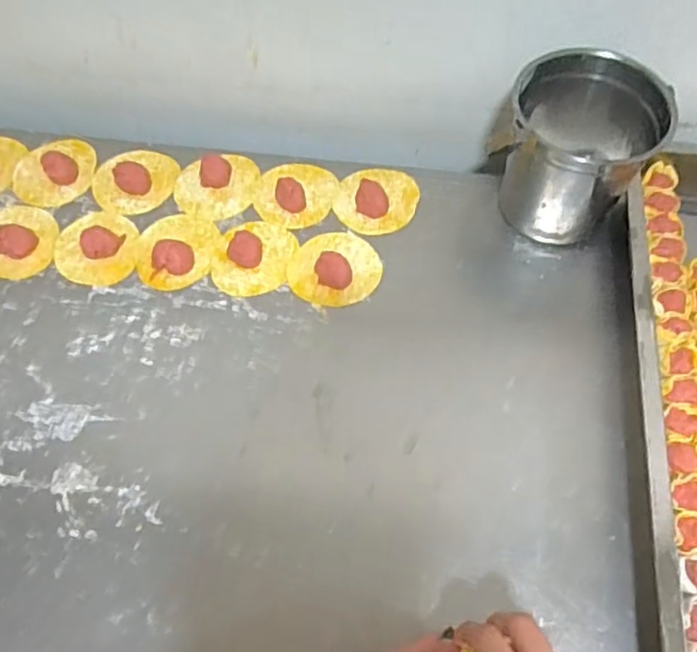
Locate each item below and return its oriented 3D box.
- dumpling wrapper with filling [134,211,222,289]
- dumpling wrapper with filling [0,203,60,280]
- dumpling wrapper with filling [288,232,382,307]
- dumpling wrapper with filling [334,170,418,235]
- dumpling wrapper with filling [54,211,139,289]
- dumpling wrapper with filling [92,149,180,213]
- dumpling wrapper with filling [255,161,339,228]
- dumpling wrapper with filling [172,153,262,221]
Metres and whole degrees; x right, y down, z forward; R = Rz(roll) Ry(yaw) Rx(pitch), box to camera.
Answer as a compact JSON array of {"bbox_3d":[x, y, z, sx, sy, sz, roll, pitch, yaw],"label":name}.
[{"bbox_3d":[-0.167,-0.079,0.617,0.075,0.017,0.089,-2,63,-2],"label":"dumpling wrapper with filling"},{"bbox_3d":[-0.327,-0.086,0.624,0.083,0.020,0.080,0,63,-1],"label":"dumpling wrapper with filling"},{"bbox_3d":[-0.013,-0.058,0.609,0.082,0.015,0.082,0,63,-1],"label":"dumpling wrapper with filling"},{"bbox_3d":[0.029,-0.135,0.645,0.082,0.023,0.086,0,63,-1],"label":"dumpling wrapper with filling"},{"bbox_3d":[-0.248,-0.079,0.620,0.077,0.011,0.089,-4,63,-3],"label":"dumpling wrapper with filling"},{"bbox_3d":[-0.220,-0.155,0.659,0.088,0.013,0.070,-36,69,-18],"label":"dumpling wrapper with filling"},{"bbox_3d":[-0.054,-0.141,0.651,0.079,0.026,0.087,11,63,4],"label":"dumpling wrapper with filling"},{"bbox_3d":[-0.135,-0.147,0.657,0.087,0.014,0.076,-14,64,-8],"label":"dumpling wrapper with filling"}]

